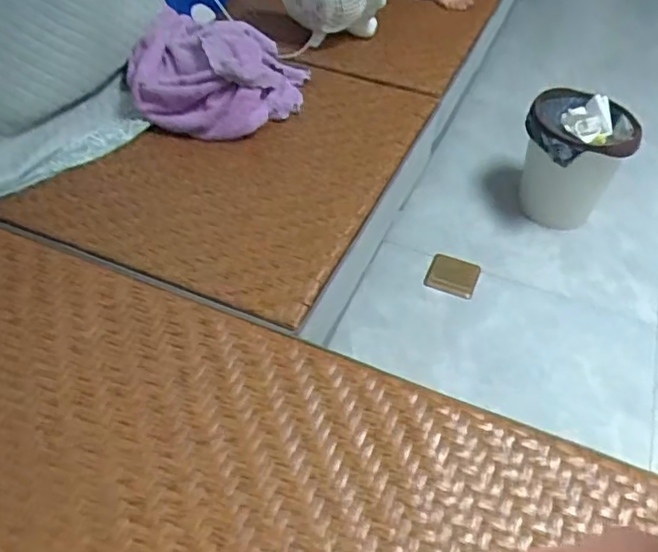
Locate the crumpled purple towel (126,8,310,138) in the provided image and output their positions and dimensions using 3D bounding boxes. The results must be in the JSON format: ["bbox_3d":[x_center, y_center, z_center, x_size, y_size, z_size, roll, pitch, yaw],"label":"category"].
[{"bbox_3d":[-0.223,-0.393,1.219,0.321,0.134,0.273,9,47,4],"label":"crumpled purple towel"}]

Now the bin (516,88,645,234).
[{"bbox_3d":[0.619,-0.289,1.623,0.259,0.289,0.300,18,47,13],"label":"bin"}]

